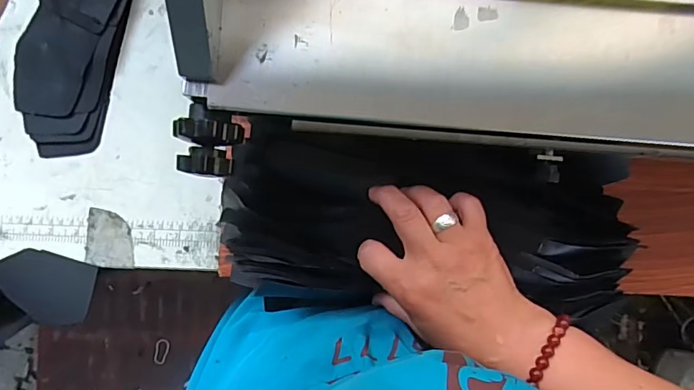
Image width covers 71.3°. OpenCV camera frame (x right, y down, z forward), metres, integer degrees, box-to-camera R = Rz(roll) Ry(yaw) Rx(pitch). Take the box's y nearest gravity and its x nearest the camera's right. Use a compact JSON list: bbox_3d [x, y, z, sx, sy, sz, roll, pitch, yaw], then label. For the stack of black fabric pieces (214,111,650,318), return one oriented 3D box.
[{"bbox_3d":[0.064,0.026,0.413,0.347,0.055,0.152,3,88,6],"label":"stack of black fabric pieces"}]

